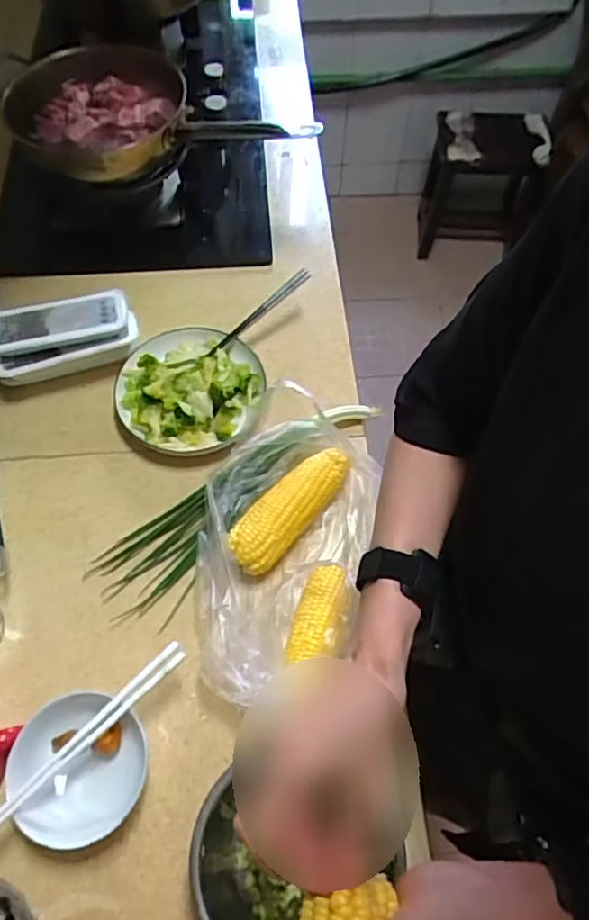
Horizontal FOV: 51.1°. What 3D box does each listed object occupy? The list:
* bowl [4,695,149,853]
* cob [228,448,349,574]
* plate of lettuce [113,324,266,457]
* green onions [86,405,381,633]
[{"bbox_3d":[-0.192,0.283,0.564,0.111,0.062,0.116,0,62,0],"label":"bowl"},{"bbox_3d":[-0.002,0.052,0.684,0.051,0.048,0.171,37,67,18],"label":"cob"},{"bbox_3d":[-0.129,-0.091,0.760,0.175,0.054,0.166,0,62,0],"label":"plate of lettuce"},{"bbox_3d":[-0.052,0.040,0.694,0.370,0.062,0.096,-33,67,-17],"label":"green onions"}]

